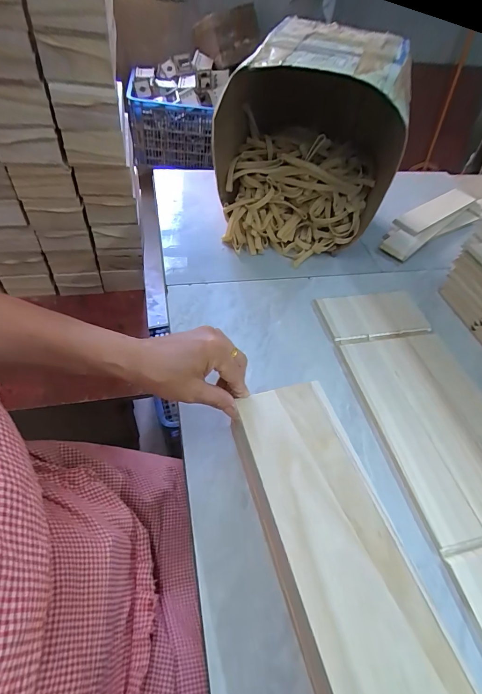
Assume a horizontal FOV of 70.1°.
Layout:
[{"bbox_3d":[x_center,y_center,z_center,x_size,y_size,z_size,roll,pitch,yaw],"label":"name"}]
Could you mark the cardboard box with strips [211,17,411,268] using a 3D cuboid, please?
[{"bbox_3d":[0.108,-0.347,0.606,0.296,0.287,0.240,6,51,-2],"label":"cardboard box with strips"}]

